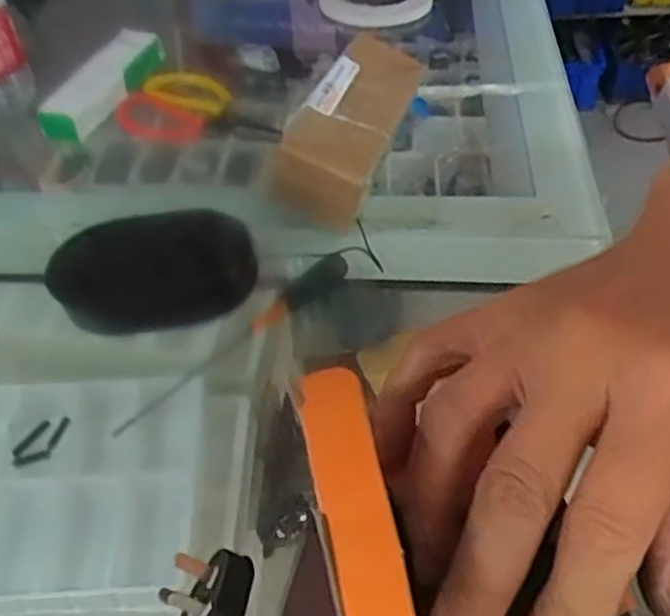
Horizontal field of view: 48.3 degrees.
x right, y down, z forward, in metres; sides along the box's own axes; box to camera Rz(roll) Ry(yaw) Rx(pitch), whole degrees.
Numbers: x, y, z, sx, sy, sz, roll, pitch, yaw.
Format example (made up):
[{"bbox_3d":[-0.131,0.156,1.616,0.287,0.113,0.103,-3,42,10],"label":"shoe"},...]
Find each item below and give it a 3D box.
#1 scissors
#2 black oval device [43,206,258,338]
[{"bbox_3d":[-0.124,-0.184,0.695,0.148,0.067,0.020,-4,54,-15],"label":"scissors"},{"bbox_3d":[-0.108,-0.023,0.449,0.117,0.037,0.062,-8,45,-4],"label":"black oval device"}]

